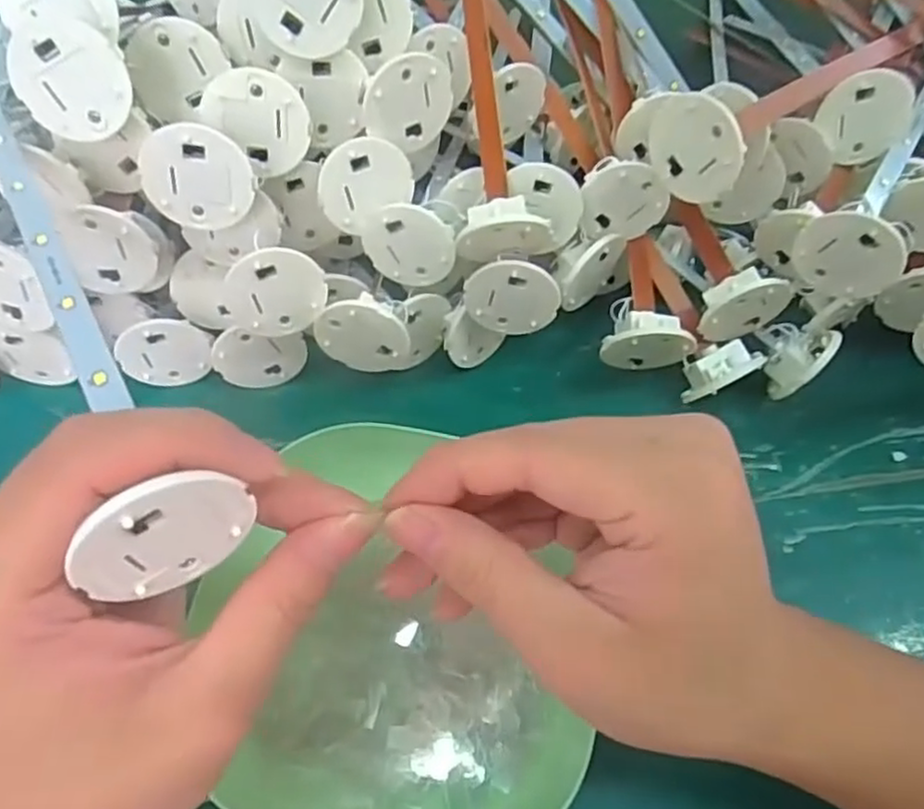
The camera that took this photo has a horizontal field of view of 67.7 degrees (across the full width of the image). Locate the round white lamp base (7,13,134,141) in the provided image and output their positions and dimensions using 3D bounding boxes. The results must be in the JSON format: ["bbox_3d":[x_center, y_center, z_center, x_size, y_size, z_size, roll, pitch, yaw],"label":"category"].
[{"bbox_3d":[-0.133,-0.110,0.234,0.037,0.037,0.004,23,26,-20],"label":"round white lamp base"}]

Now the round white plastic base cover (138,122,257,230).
[{"bbox_3d":[-0.094,-0.081,0.246,0.038,0.036,0.004,27,32,-29],"label":"round white plastic base cover"}]

